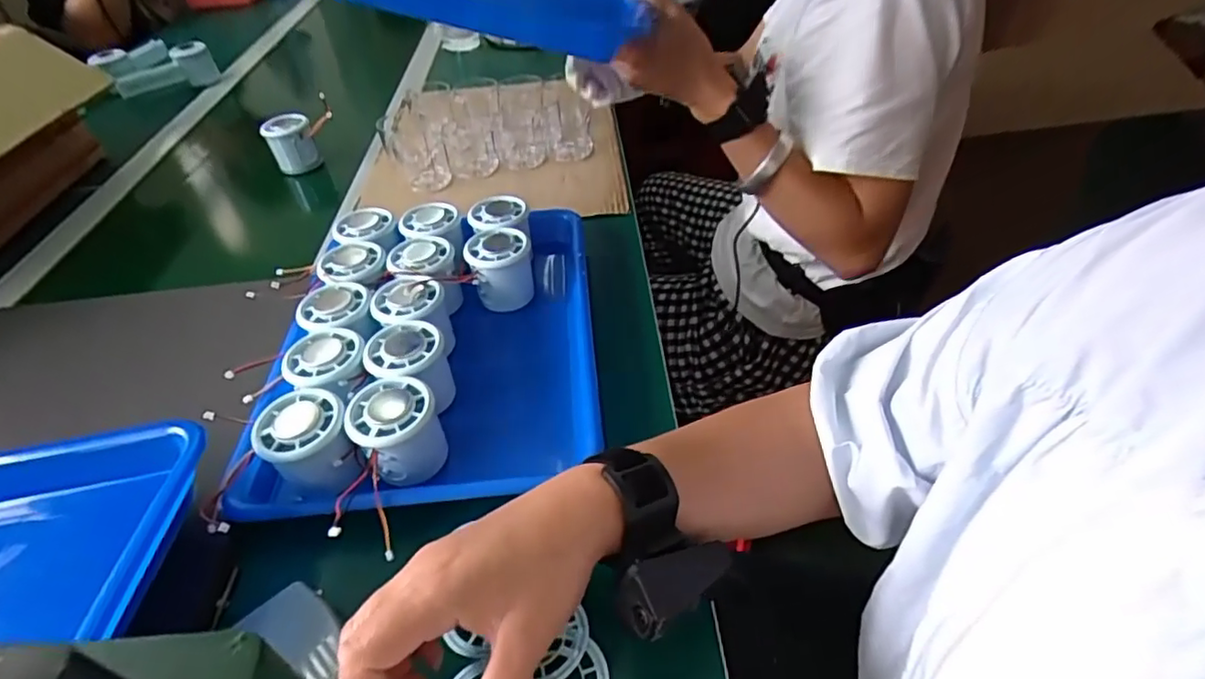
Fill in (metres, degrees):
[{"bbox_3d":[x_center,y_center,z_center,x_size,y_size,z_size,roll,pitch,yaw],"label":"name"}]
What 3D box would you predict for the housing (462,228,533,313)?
[{"bbox_3d":[-0.091,-0.062,0.552,0.056,0.061,0.058,-21,45,-15],"label":"housing"}]

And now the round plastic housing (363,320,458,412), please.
[{"bbox_3d":[-0.144,0.022,0.458,0.054,0.052,0.061,2,44,9],"label":"round plastic housing"}]

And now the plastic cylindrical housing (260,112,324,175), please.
[{"bbox_3d":[-0.408,-0.256,0.799,0.053,0.067,0.053,-3,43,3],"label":"plastic cylindrical housing"}]

